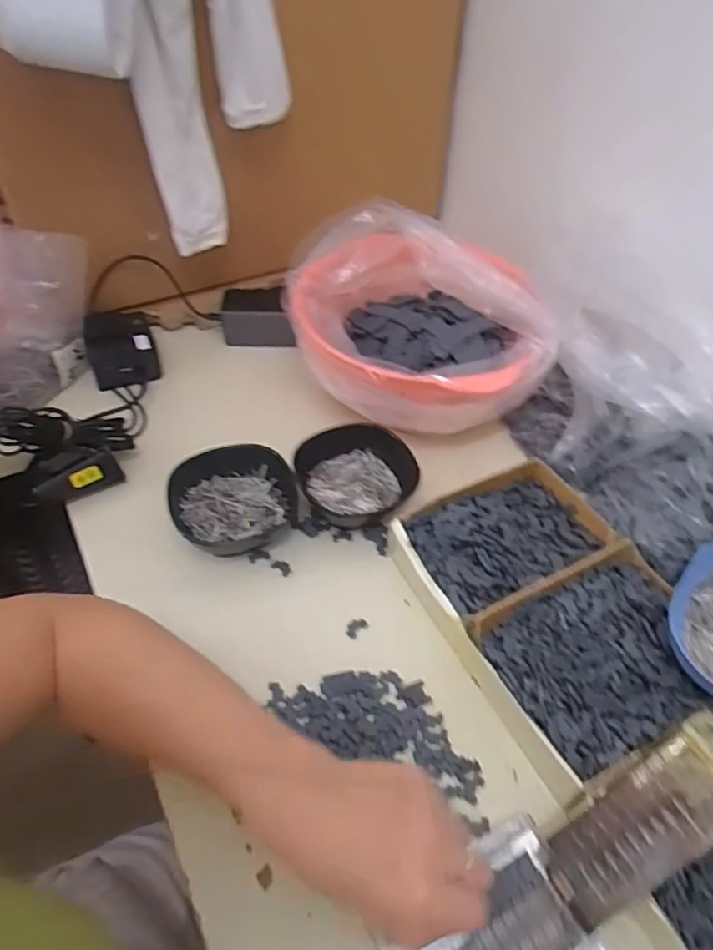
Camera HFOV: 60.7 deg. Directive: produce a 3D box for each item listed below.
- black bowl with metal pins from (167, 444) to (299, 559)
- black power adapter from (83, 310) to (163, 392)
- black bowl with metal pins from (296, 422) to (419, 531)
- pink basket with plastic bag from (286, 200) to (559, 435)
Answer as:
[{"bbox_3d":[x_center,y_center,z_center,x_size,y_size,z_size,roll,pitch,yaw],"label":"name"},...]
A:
[{"bbox_3d":[-0.107,0.028,0.539,0.104,0.040,0.106,2,47,-2],"label":"black bowl with metal pins"},{"bbox_3d":[-0.258,-0.139,0.668,0.070,0.054,0.070,-17,51,-18],"label":"black power adapter"},{"bbox_3d":[0.001,0.006,0.562,0.108,0.046,0.109,2,47,-2],"label":"black bowl with metal pins"},{"bbox_3d":[0.059,-0.152,0.625,0.245,0.117,0.241,-2,48,-5],"label":"pink basket with plastic bag"}]

